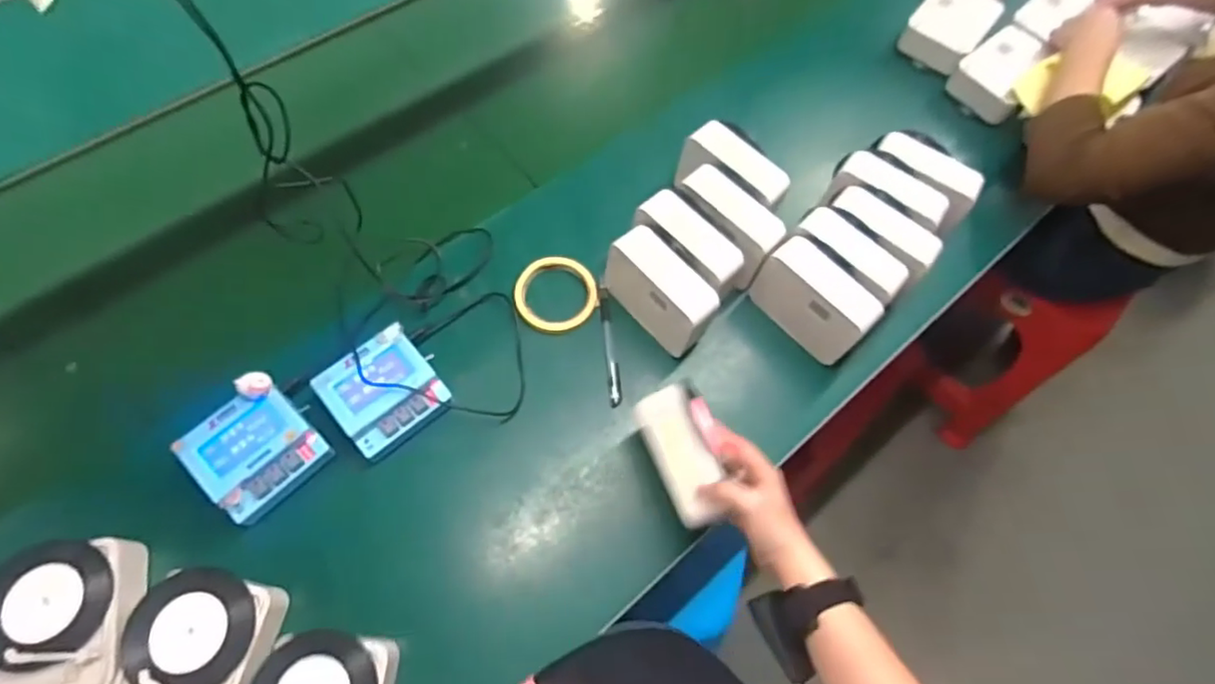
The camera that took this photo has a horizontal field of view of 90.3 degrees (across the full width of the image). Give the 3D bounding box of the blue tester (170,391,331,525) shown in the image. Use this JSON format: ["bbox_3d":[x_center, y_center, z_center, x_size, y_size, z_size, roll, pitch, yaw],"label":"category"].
[{"bbox_3d":[-0.341,0.104,0.585,0.099,0.035,0.100,43,70,15],"label":"blue tester"}]

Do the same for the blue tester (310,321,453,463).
[{"bbox_3d":[-0.227,0.050,0.616,0.100,0.032,0.097,-38,73,-18],"label":"blue tester"}]

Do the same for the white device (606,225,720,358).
[{"bbox_3d":[0.057,-0.054,0.661,0.124,0.090,0.055,42,70,15],"label":"white device"}]

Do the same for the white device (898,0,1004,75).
[{"bbox_3d":[0.499,-0.465,0.889,0.104,0.051,0.143,37,69,13],"label":"white device"}]

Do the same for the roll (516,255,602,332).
[{"bbox_3d":[-0.060,-0.056,0.705,0.095,0.010,0.095,1,65,-2],"label":"roll"}]

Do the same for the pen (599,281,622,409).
[{"bbox_3d":[0.003,0.001,0.680,0.014,0.010,0.145,-4,66,-5],"label":"pen"}]

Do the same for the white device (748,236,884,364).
[{"bbox_3d":[0.227,-0.047,0.666,0.050,0.090,0.124,-40,73,-18],"label":"white device"}]

